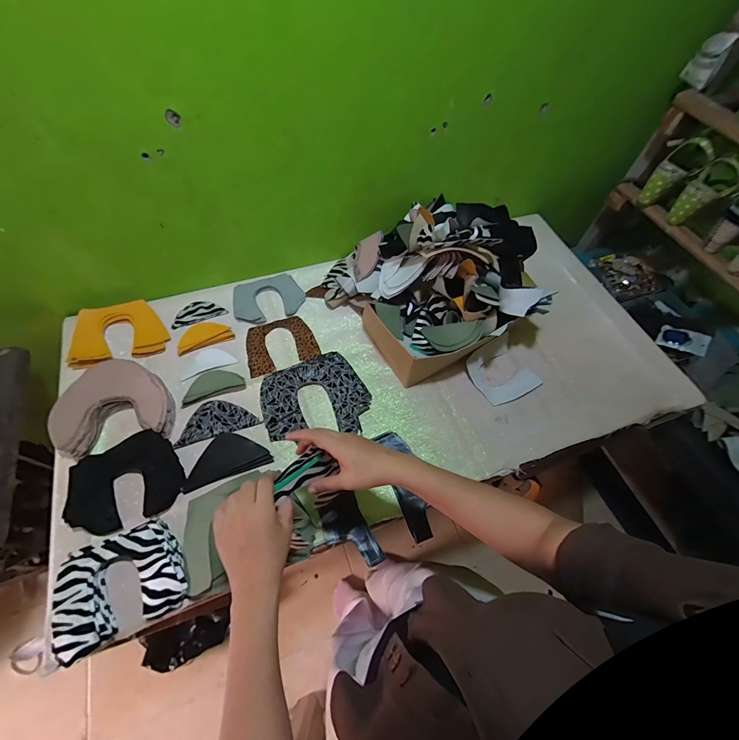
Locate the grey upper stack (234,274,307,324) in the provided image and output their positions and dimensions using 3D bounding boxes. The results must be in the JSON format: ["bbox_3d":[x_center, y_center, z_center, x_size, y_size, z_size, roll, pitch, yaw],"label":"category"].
[{"bbox_3d":[-0.229,-0.164,0.768,0.155,0.009,0.110,-19,63,-14],"label":"grey upper stack"}]

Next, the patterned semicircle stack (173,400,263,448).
[{"bbox_3d":[-0.284,0.091,0.634,0.142,0.006,0.072,-15,62,-12],"label":"patterned semicircle stack"}]

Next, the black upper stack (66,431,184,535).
[{"bbox_3d":[-0.401,0.184,0.558,0.161,0.022,0.140,-29,66,-19],"label":"black upper stack"}]

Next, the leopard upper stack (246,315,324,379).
[{"bbox_3d":[-0.191,-0.057,0.726,0.145,0.007,0.120,-19,63,-14],"label":"leopard upper stack"}]

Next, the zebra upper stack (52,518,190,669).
[{"bbox_3d":[-0.352,0.302,0.487,0.155,0.035,0.133,-21,63,-15],"label":"zebra upper stack"}]

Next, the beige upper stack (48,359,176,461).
[{"bbox_3d":[-0.459,0.056,0.612,0.175,0.031,0.166,-17,62,-13],"label":"beige upper stack"}]

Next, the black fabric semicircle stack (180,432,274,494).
[{"bbox_3d":[-0.253,0.151,0.599,0.145,0.021,0.075,-17,62,-13],"label":"black fabric semicircle stack"}]

